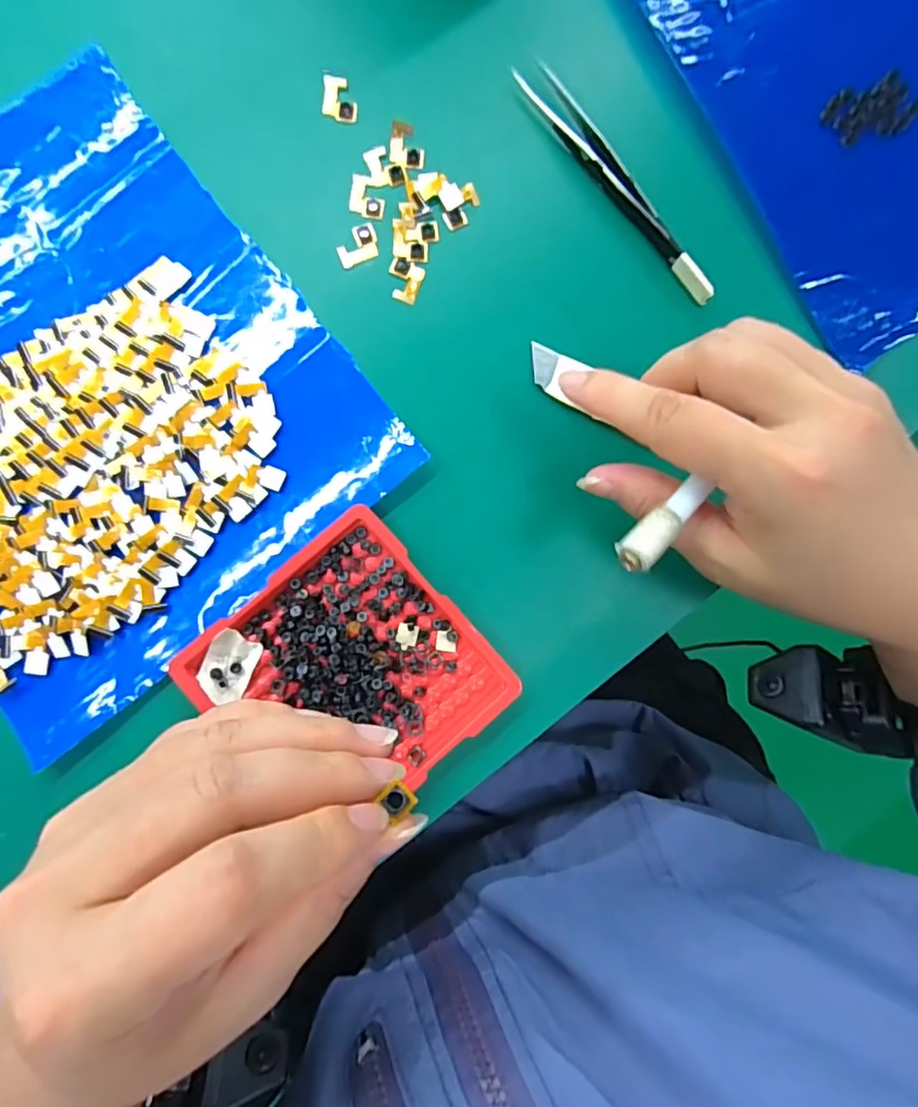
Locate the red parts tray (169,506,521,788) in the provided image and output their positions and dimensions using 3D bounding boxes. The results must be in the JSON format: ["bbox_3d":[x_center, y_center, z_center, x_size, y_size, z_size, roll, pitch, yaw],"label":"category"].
[{"bbox_3d":[-0.044,0.048,0.232,0.097,0.007,0.098,-41,89,-5],"label":"red parts tray"}]

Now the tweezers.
[{"bbox_3d":[0.067,-0.158,0.249,0.015,0.008,0.126,-35,89,-5],"label":"tweezers"}]

